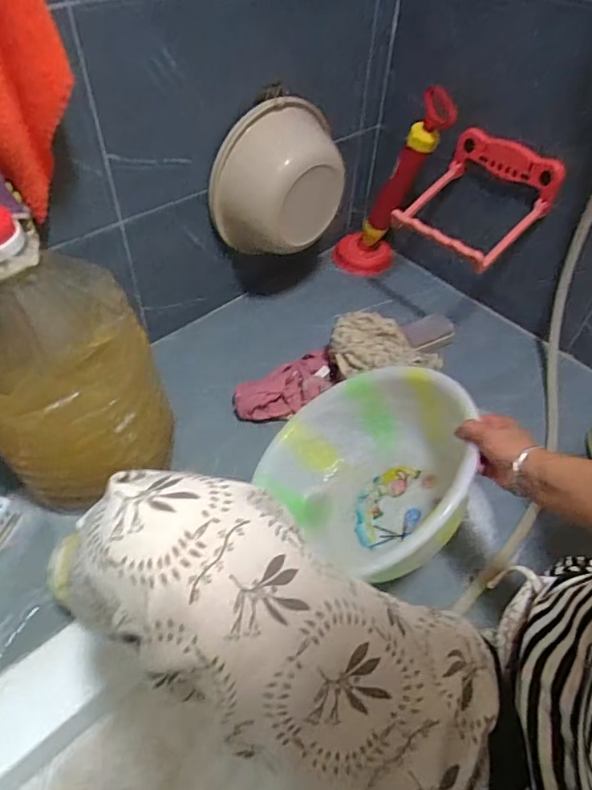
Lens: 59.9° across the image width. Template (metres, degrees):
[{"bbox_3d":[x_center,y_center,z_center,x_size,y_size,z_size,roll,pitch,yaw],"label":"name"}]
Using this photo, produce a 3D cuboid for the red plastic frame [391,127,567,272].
[{"bbox_3d":[0.355,-0.389,1.012,0.261,0.072,0.221,-46,63,-4],"label":"red plastic frame"}]

